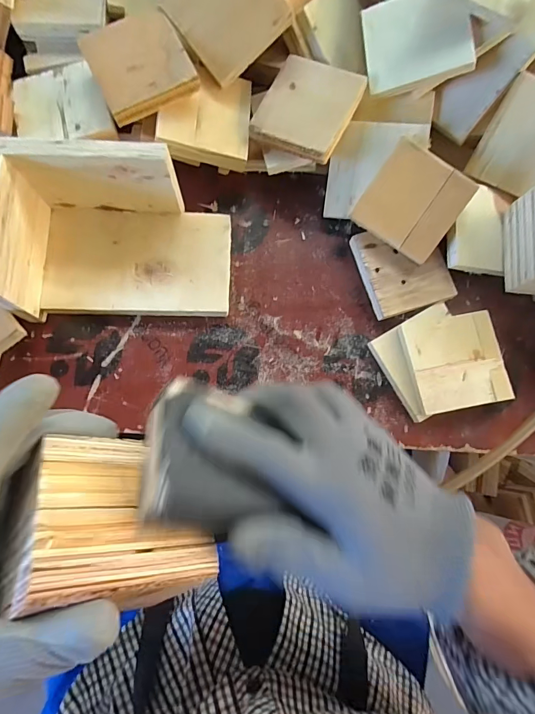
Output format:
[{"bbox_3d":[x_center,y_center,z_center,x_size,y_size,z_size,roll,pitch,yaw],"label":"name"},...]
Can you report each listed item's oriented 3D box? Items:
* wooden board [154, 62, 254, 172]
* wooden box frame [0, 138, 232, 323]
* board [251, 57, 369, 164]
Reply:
[{"bbox_3d":[-0.060,-0.235,0.380,0.086,0.015,0.086,5,83,-18],"label":"wooden board"},{"bbox_3d":[-0.131,-0.105,0.346,0.191,0.085,0.125,0,80,-4],"label":"wooden box frame"},{"bbox_3d":[0.038,-0.240,0.375,0.083,0.010,0.090,27,85,12],"label":"board"}]

